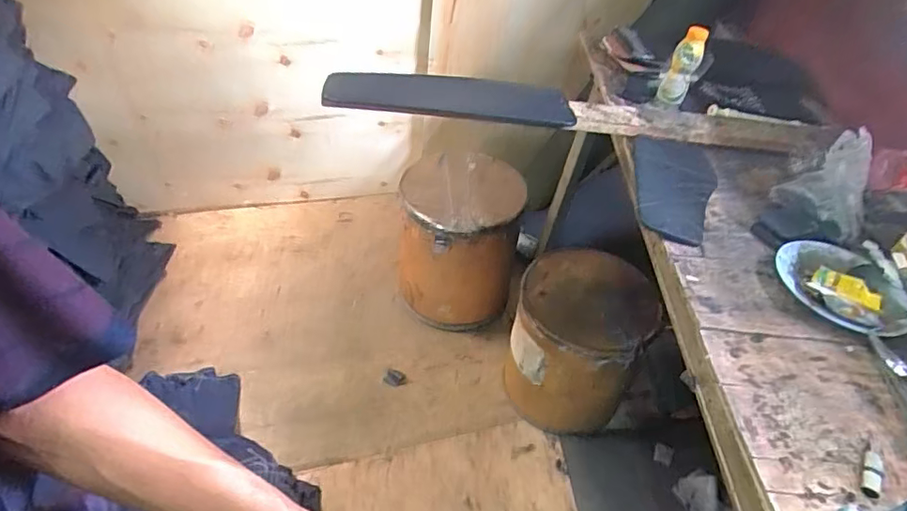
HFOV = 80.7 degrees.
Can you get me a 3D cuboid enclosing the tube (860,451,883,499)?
[{"bbox_3d":[0.471,0.246,0.600,0.017,0.014,0.066,30,47,23],"label":"tube"}]

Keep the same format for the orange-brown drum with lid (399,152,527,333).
[{"bbox_3d":[0.006,-0.019,1.740,0.358,0.520,0.355,5,42,-3],"label":"orange-brown drum with lid"}]

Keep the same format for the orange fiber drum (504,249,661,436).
[{"bbox_3d":[0.340,0.252,1.513,0.353,0.448,0.317,19,43,12],"label":"orange fiber drum"}]

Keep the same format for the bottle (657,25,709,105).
[{"bbox_3d":[0.499,-0.410,1.165,0.059,0.161,0.049,20,44,13],"label":"bottle"}]

